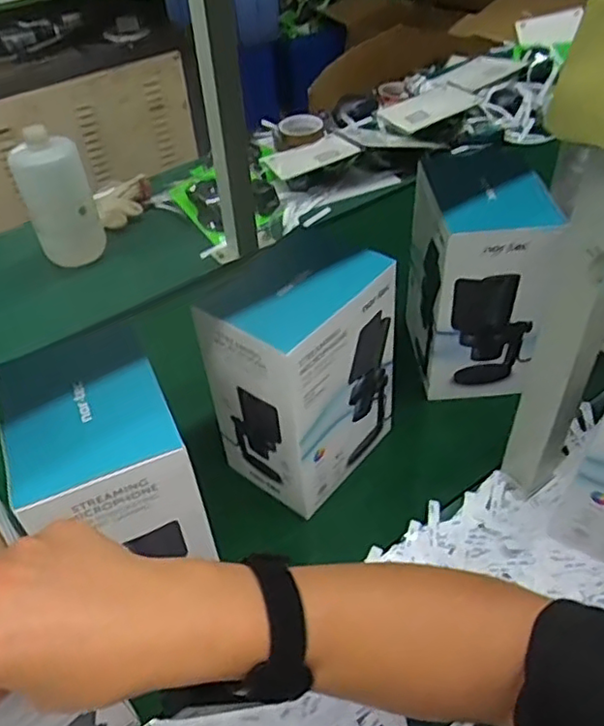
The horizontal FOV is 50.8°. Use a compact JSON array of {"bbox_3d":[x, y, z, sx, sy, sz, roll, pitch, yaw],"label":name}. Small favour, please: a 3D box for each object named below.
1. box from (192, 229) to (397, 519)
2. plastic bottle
[{"bbox_3d":[0.001,0.020,0.635,0.125,0.248,0.145,27,51,27],"label":"box"},{"bbox_3d":[-0.356,-0.240,0.936,0.099,0.183,0.082,-17,46,-15],"label":"plastic bottle"}]

